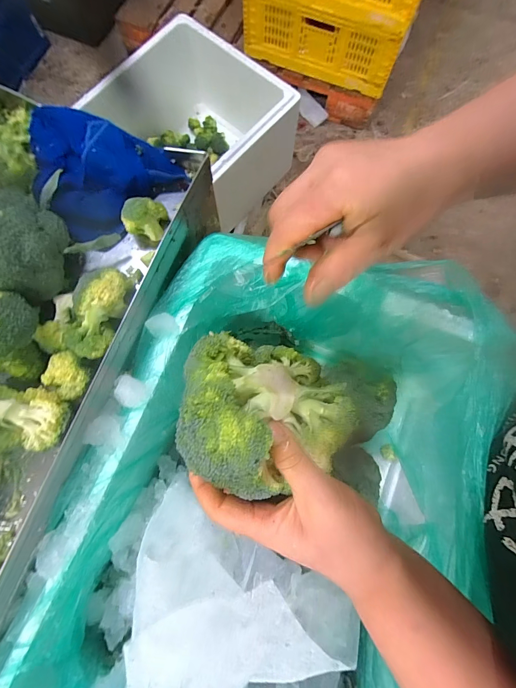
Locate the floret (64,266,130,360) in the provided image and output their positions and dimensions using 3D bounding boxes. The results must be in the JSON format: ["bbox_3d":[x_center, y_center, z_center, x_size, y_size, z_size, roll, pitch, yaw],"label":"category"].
[{"bbox_3d":[-0.167,-0.033,0.322,0.046,0.034,0.091,11,77,2],"label":"floret"}]

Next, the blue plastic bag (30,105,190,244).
[{"bbox_3d":[-0.195,-0.212,0.375,0.168,0.044,0.144,44,80,9],"label":"blue plastic bag"}]

